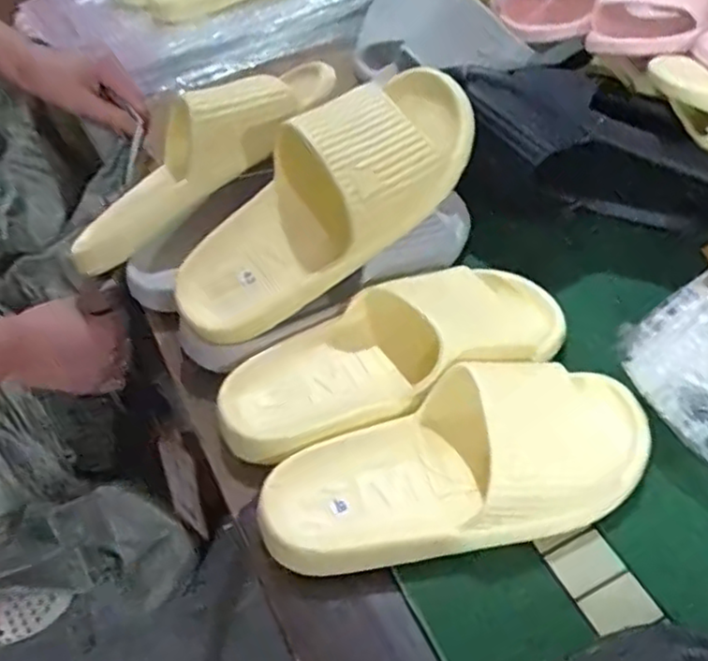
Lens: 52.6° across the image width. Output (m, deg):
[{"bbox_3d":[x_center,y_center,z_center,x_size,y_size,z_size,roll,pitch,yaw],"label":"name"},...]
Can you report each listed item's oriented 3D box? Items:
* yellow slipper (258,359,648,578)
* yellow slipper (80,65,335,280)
[{"bbox_3d":[0.067,0.083,0.441,0.250,0.057,0.105,-17,48,-11],"label":"yellow slipper"},{"bbox_3d":[-0.134,-0.148,0.590,0.258,0.074,0.097,-38,50,7],"label":"yellow slipper"}]

